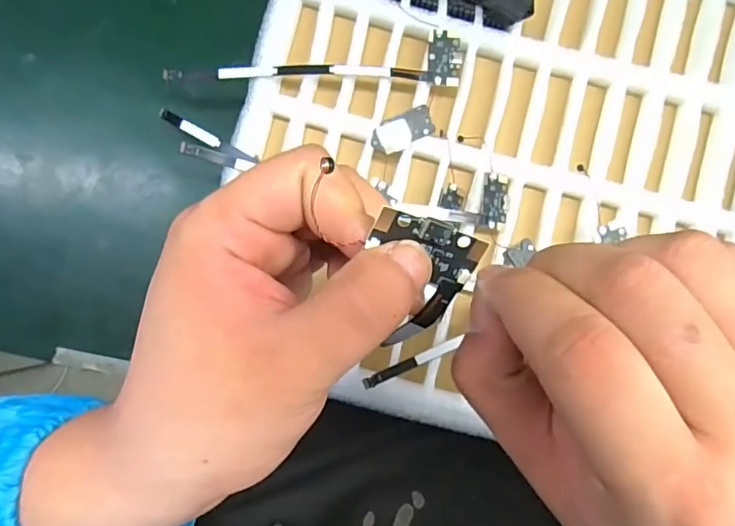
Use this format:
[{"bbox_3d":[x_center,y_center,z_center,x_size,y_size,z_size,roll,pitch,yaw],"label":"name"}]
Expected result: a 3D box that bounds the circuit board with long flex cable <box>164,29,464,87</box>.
[{"bbox_3d":[-0.034,-0.133,0.334,0.188,0.008,0.034,1,89,-4],"label":"circuit board with long flex cable"}]

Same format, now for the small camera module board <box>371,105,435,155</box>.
[{"bbox_3d":[0.022,-0.083,0.330,0.039,0.004,0.020,-22,95,-3],"label":"small camera module board"}]

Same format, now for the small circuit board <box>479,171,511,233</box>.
[{"bbox_3d":[0.083,-0.040,0.335,0.021,0.004,0.038,15,79,-29],"label":"small circuit board"}]

